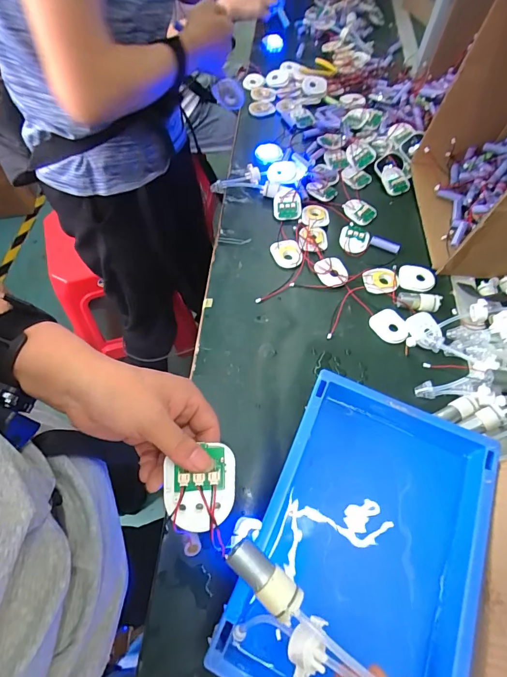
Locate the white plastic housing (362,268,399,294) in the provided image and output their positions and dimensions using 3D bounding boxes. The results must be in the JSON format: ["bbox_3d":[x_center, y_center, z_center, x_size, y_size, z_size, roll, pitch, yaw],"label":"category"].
[{"bbox_3d":[0.212,-0.098,0.629,0.064,0.008,0.048,-10,62,-6],"label":"white plastic housing"}]

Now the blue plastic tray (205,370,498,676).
[{"bbox_3d":[0.121,0.218,0.408,0.216,0.086,0.300,22,63,11],"label":"blue plastic tray"}]

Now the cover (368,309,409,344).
[{"bbox_3d":[0.214,-0.019,0.589,0.050,0.008,0.059,-27,65,-15],"label":"cover"}]

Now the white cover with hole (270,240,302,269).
[{"bbox_3d":[0.058,-0.148,0.654,0.051,0.005,0.060,-13,62,-8],"label":"white cover with hole"}]

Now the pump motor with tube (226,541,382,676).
[{"bbox_3d":[0.037,0.212,0.262,0.150,0.048,0.049,38,67,12],"label":"pump motor with tube"}]

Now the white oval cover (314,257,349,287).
[{"bbox_3d":[0.134,-0.113,0.634,0.048,0.009,0.057,-33,67,-17],"label":"white oval cover"}]

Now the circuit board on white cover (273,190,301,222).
[{"bbox_3d":[0.061,-0.245,0.693,0.050,0.008,0.059,-3,80,0],"label":"circuit board on white cover"}]

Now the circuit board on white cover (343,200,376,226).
[{"bbox_3d":[0.194,-0.234,0.695,0.060,0.007,0.052,30,65,15],"label":"circuit board on white cover"}]

